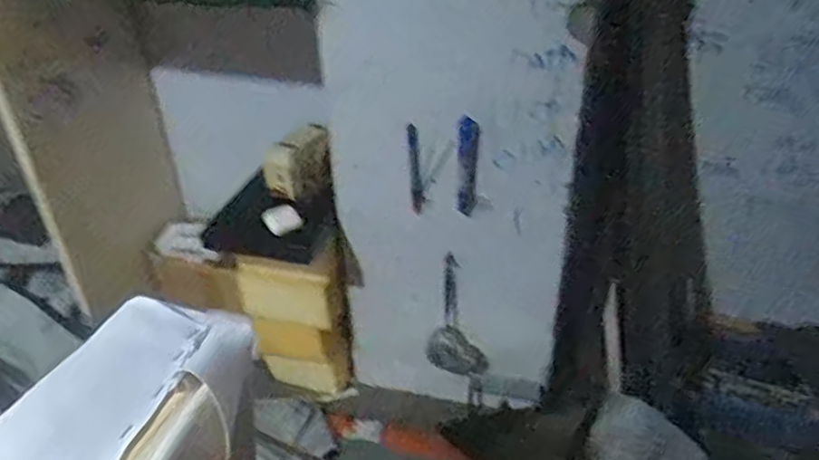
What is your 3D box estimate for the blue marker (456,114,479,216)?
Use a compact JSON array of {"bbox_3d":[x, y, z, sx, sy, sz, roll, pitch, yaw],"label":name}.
[{"bbox_3d":[0.073,-0.080,0.864,0.026,0.133,0.017,7,34,13],"label":"blue marker"}]

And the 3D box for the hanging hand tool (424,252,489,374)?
[{"bbox_3d":[0.071,0.132,0.995,0.090,0.207,0.031,2,33,5],"label":"hanging hand tool"}]

